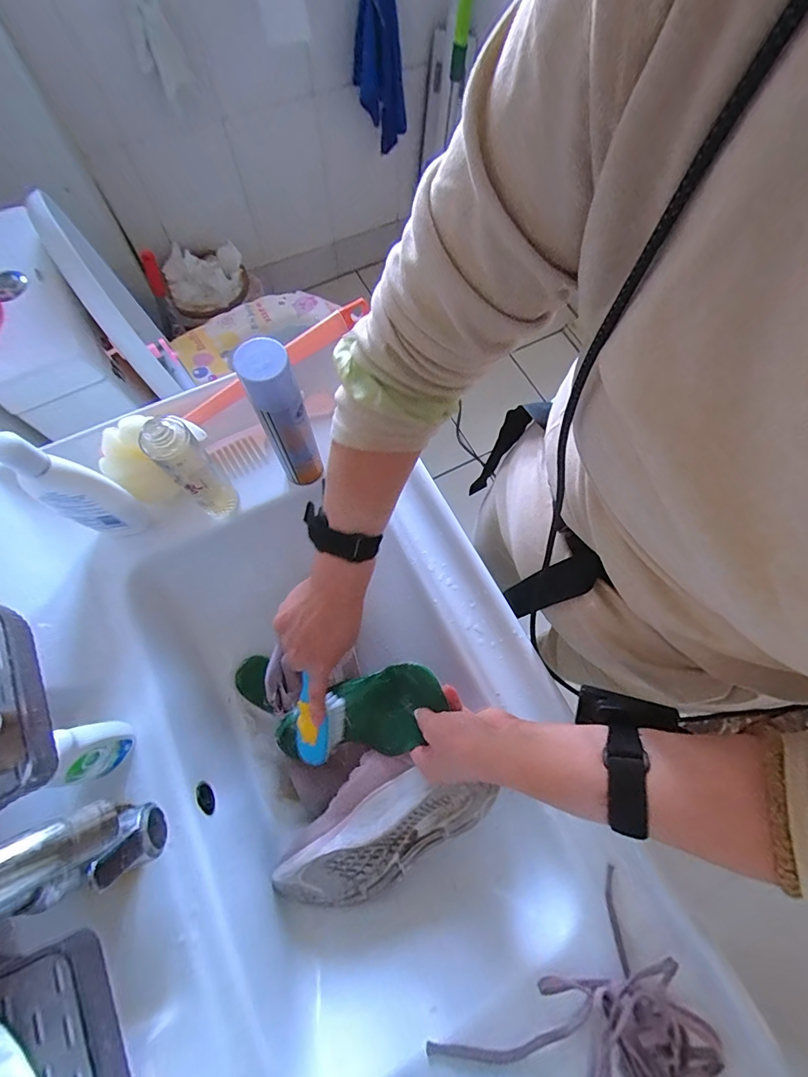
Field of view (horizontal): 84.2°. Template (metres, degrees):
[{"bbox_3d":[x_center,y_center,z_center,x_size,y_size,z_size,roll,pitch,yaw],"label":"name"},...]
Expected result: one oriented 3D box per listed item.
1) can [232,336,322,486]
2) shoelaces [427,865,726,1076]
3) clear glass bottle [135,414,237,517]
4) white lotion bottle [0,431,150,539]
[{"bbox_3d":[-0.115,-0.112,0.435,0.041,0.177,0.035,-25,72,-10],"label":"can"},{"bbox_3d":[0.158,0.410,0.335,0.195,0.050,0.183,-37,74,-14],"label":"shoelaces"},{"bbox_3d":[-0.209,-0.066,0.448,0.041,0.153,0.038,0,69,-1],"label":"clear glass bottle"},{"bbox_3d":[-0.297,-0.039,0.417,0.051,0.170,0.031,6,69,1],"label":"white lotion bottle"}]

